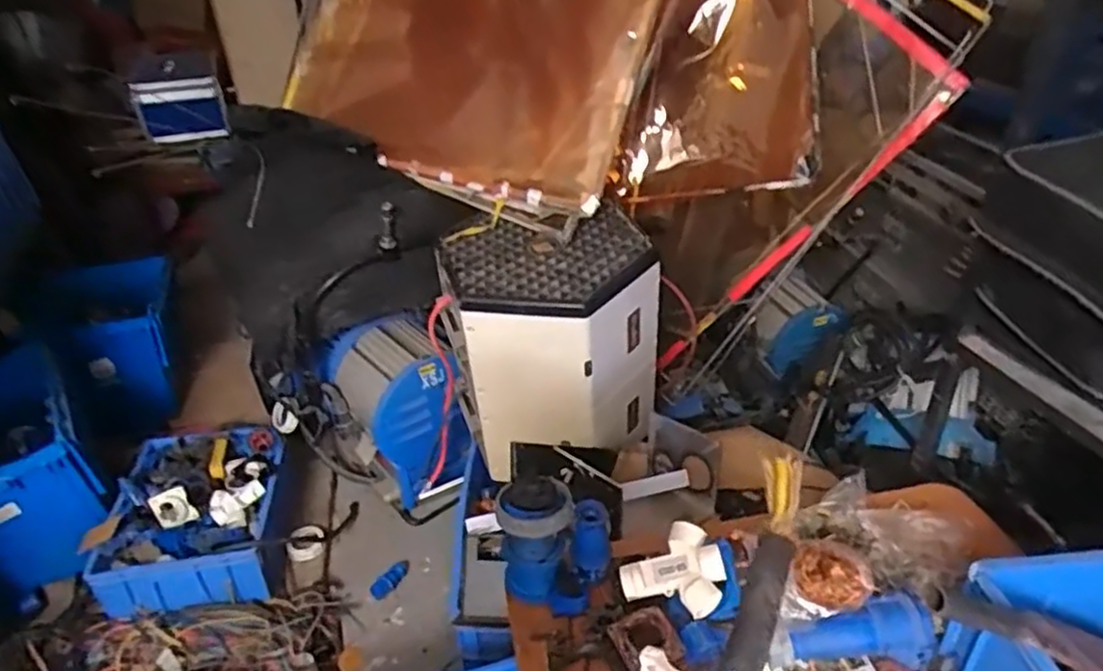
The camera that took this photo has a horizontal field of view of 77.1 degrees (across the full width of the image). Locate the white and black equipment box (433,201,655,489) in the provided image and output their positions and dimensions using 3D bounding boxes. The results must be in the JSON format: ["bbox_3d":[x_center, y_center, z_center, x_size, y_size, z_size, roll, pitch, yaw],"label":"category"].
[{"bbox_3d":[0.007,0.033,1.663,0.489,0.529,0.323,-2,31,-1],"label":"white and black equipment box"}]

